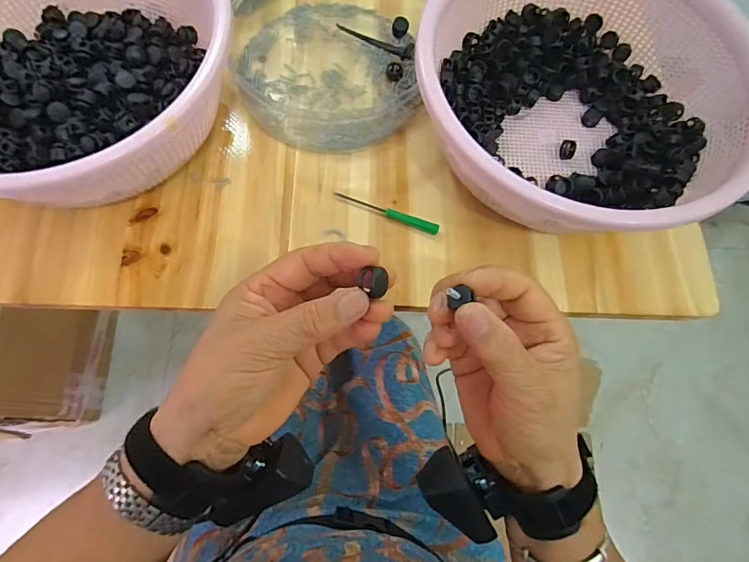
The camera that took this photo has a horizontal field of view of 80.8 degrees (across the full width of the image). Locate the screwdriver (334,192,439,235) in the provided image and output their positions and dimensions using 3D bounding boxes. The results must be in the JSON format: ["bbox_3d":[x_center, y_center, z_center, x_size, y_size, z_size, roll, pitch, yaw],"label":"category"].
[{"bbox_3d":[0.011,-0.063,0.397,0.099,0.011,0.010,20,71,4],"label":"screwdriver"}]

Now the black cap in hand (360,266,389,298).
[{"bbox_3d":[0.000,0.001,0.238,0.015,0.010,0.013,10,71,1],"label":"black cap in hand"}]

